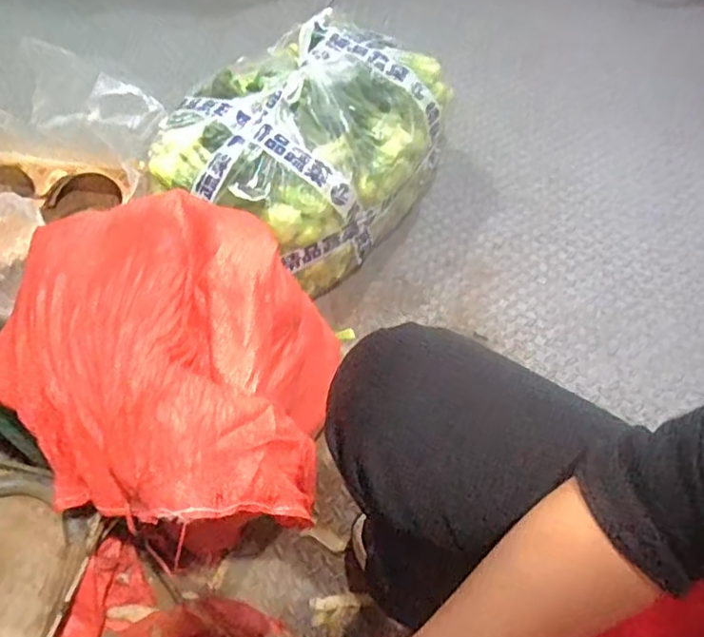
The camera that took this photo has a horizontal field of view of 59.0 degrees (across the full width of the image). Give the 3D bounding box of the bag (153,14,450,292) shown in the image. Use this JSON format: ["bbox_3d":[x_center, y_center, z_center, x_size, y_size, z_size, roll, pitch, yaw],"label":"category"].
[{"bbox_3d":[-0.075,-0.279,1.027,0.328,0.252,0.393,23,57,16],"label":"bag"}]

